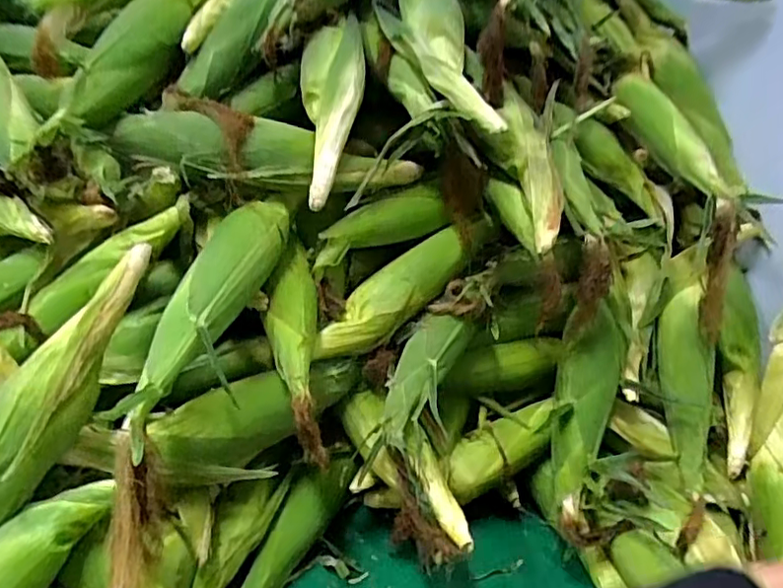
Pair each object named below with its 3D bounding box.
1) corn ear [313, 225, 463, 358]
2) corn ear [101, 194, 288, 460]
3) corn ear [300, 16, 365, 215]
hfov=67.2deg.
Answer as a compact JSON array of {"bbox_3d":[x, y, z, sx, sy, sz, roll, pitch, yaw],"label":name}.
[{"bbox_3d":[0.000,0.005,0.670,0.218,0.053,0.048,-40,47,-20],"label":"corn ear"},{"bbox_3d":[-0.160,0.007,0.546,0.061,0.062,0.288,11,48,12],"label":"corn ear"},{"bbox_3d":[-0.066,-0.208,0.635,0.069,0.244,0.046,4,-16,-2],"label":"corn ear"}]

